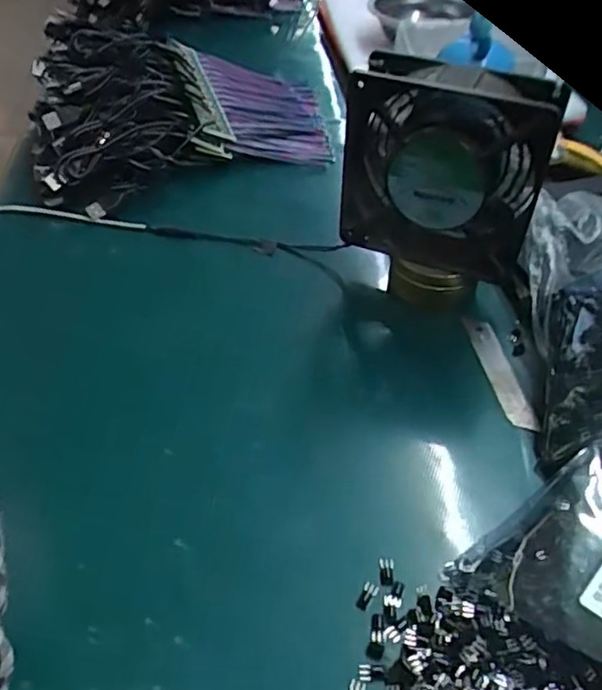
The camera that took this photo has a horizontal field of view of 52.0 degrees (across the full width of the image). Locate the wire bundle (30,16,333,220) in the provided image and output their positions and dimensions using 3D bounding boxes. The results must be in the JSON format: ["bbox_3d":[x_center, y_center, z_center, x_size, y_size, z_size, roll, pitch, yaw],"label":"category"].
[{"bbox_3d":[-0.110,-0.223,0.568,0.277,0.112,0.171,-19,47,-17],"label":"wire bundle"}]

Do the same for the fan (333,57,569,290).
[{"bbox_3d":[0.084,-0.108,0.383,0.123,0.124,0.039,15,47,16],"label":"fan"}]

